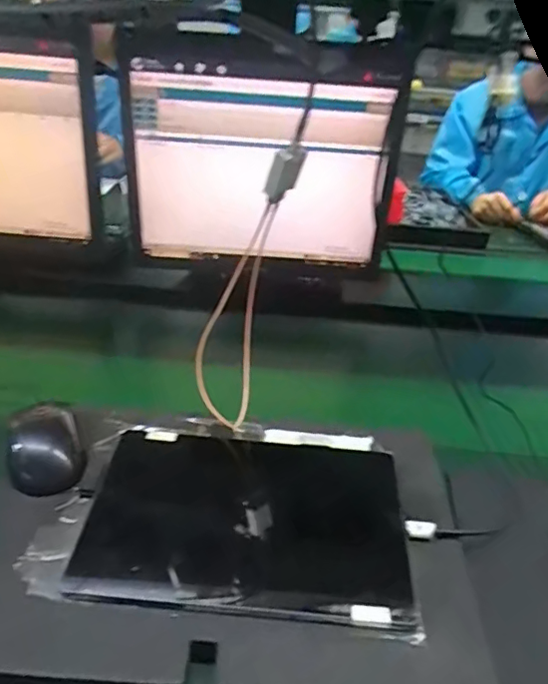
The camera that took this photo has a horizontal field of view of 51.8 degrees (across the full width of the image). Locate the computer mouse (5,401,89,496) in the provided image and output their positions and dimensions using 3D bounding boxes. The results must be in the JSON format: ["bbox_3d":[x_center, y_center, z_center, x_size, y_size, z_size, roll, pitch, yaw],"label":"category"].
[{"bbox_3d":[-0.205,0.094,0.506,0.062,0.031,0.090,-9,34,-21],"label":"computer mouse"}]

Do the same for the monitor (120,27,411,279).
[{"bbox_3d":[-0.018,-0.239,0.799,0.373,0.323,0.095,3,34,-3],"label":"monitor"}]

